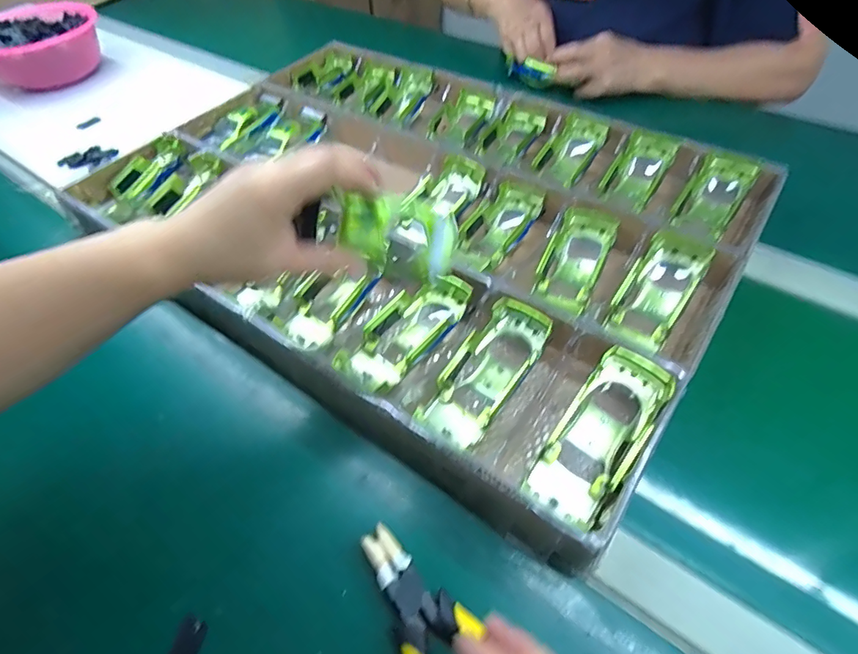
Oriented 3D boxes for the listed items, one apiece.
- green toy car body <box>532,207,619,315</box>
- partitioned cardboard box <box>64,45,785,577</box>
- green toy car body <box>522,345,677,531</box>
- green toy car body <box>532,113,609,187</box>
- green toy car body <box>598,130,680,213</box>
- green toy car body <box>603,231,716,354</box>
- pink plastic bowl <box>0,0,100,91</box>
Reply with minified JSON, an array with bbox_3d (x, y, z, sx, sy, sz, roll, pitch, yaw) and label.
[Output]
[{"bbox_3d":[0.140,-0.065,0.457,0.053,0.031,0.116,22,57,18],"label":"green toy car body"},{"bbox_3d":[-0.020,-0.139,0.522,0.632,0.050,0.473,29,60,22],"label":"partitioned cardboard box"},{"bbox_3d":[0.123,0.079,0.341,0.053,0.035,0.124,32,79,25],"label":"green toy car body"},{"bbox_3d":[0.167,-0.201,0.555,0.055,0.044,0.092,32,61,24],"label":"green toy car body"},{"bbox_3d":[0.231,-0.175,0.522,0.055,0.029,0.089,28,88,14],"label":"green toy car body"},{"bbox_3d":[0.207,-0.036,0.426,0.052,0.030,0.116,30,78,24],"label":"green toy car body"},{"bbox_3d":[-0.650,-0.465,0.800,0.209,0.094,0.189,37,63,26],"label":"pink plastic bowl"}]

